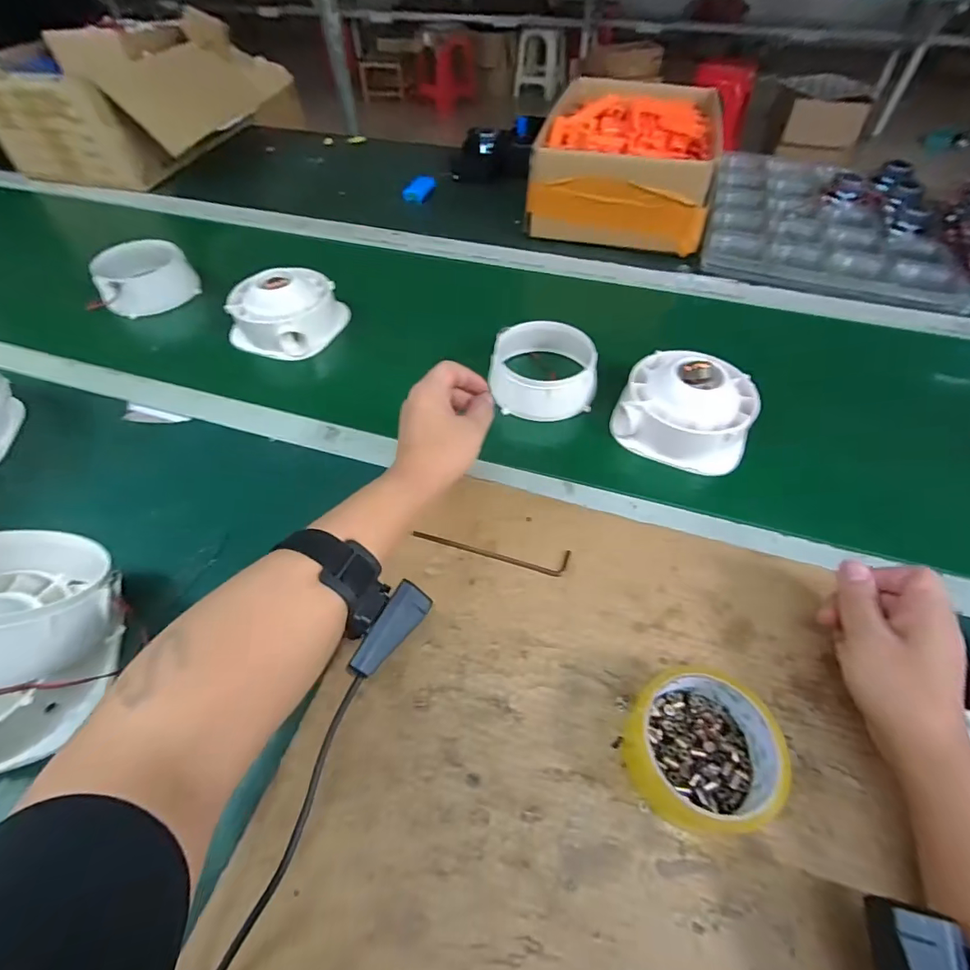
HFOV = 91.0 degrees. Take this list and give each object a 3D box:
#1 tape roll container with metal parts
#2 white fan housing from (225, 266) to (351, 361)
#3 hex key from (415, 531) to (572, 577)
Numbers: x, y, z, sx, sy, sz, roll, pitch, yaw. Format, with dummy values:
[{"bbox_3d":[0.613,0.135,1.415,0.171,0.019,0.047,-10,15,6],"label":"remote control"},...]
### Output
[{"bbox_3d":[0.141,0.172,0.313,0.088,0.043,0.089,0,53,0],"label":"tape roll container with metal parts"},{"bbox_3d":[-0.268,-0.236,0.633,0.126,0.073,0.121,12,55,11],"label":"white fan housing"},{"bbox_3d":[0.005,0.059,0.417,0.138,0.005,0.023,7,53,5],"label":"hex key"}]

